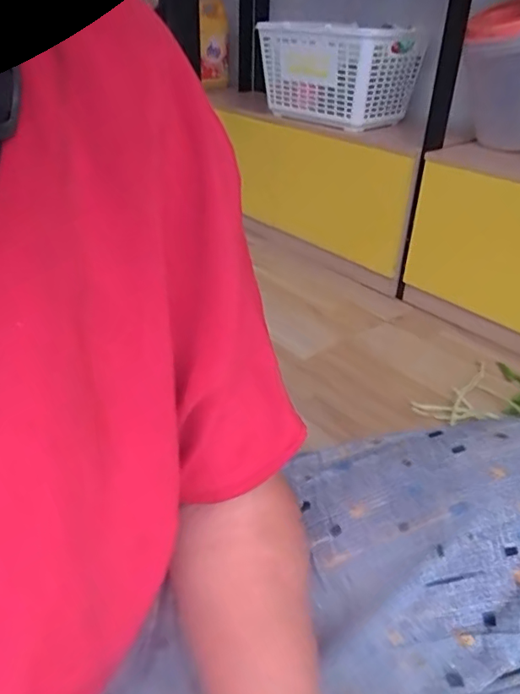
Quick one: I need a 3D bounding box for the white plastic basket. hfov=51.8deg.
[{"bbox_3d":[0.211,-0.741,1.460,0.394,0.228,0.219,24,38,30],"label":"white plastic basket"}]

